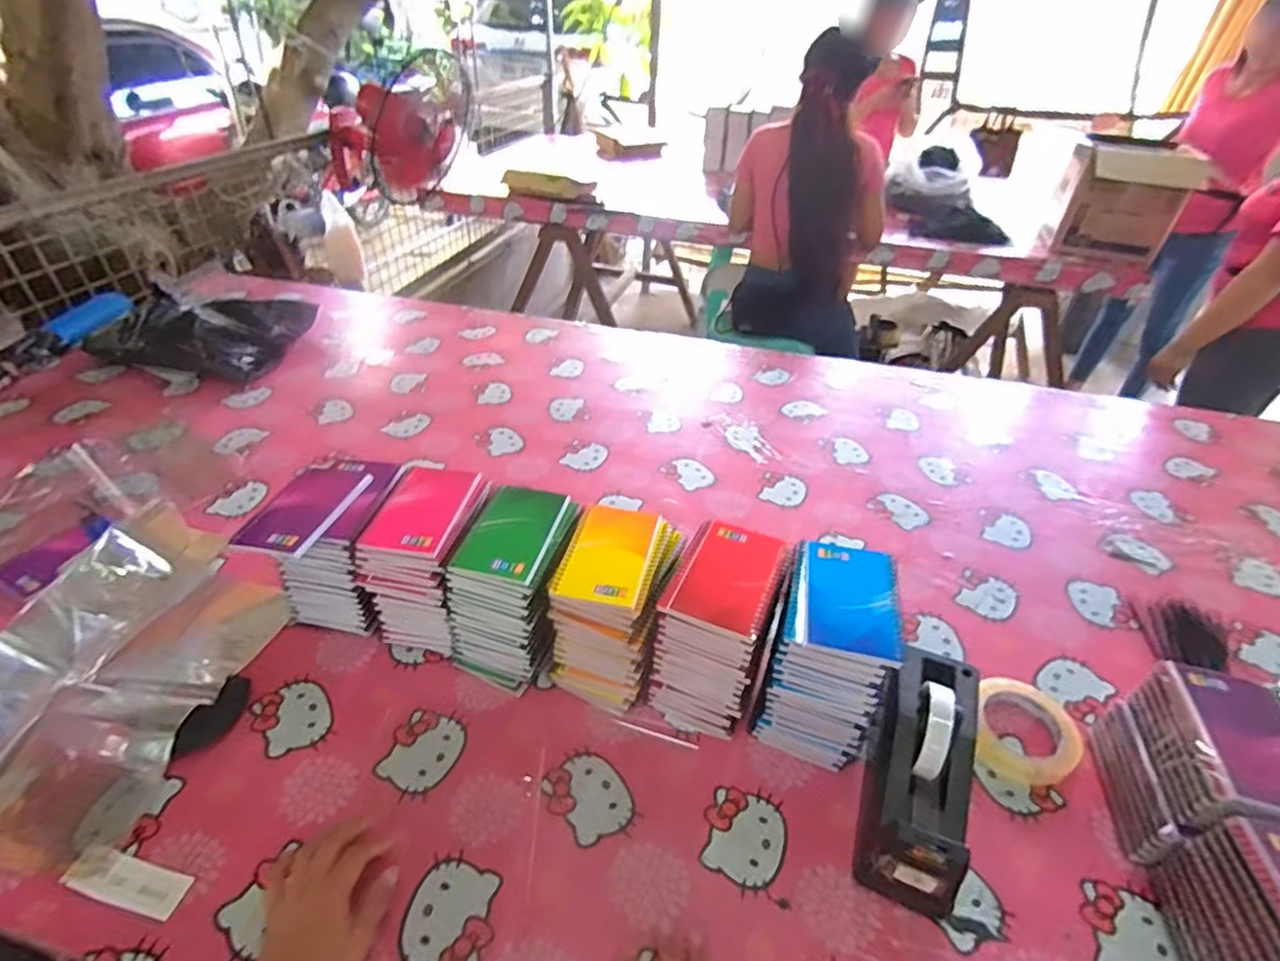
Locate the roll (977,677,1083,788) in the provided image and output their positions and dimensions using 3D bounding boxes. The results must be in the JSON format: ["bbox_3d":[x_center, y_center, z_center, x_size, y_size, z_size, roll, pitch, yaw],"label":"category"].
[{"bbox_3d":[0.400,0.258,0.638,0.094,0.017,0.108,13,40,12],"label":"roll"}]

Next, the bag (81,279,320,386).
[{"bbox_3d":[-0.856,-0.302,1.218,0.331,0.095,0.228,8,40,7],"label":"bag"}]

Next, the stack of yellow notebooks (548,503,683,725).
[{"bbox_3d":[-0.028,0.137,0.663,0.106,0.162,0.142,14,41,14],"label":"stack of yellow notebooks"}]

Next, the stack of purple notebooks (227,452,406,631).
[{"bbox_3d":[-0.340,0.083,0.714,0.118,0.164,0.153,9,40,7],"label":"stack of purple notebooks"}]

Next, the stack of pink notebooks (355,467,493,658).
[{"bbox_3d":[-0.228,0.093,0.704,0.101,0.167,0.136,11,40,10],"label":"stack of pink notebooks"}]

